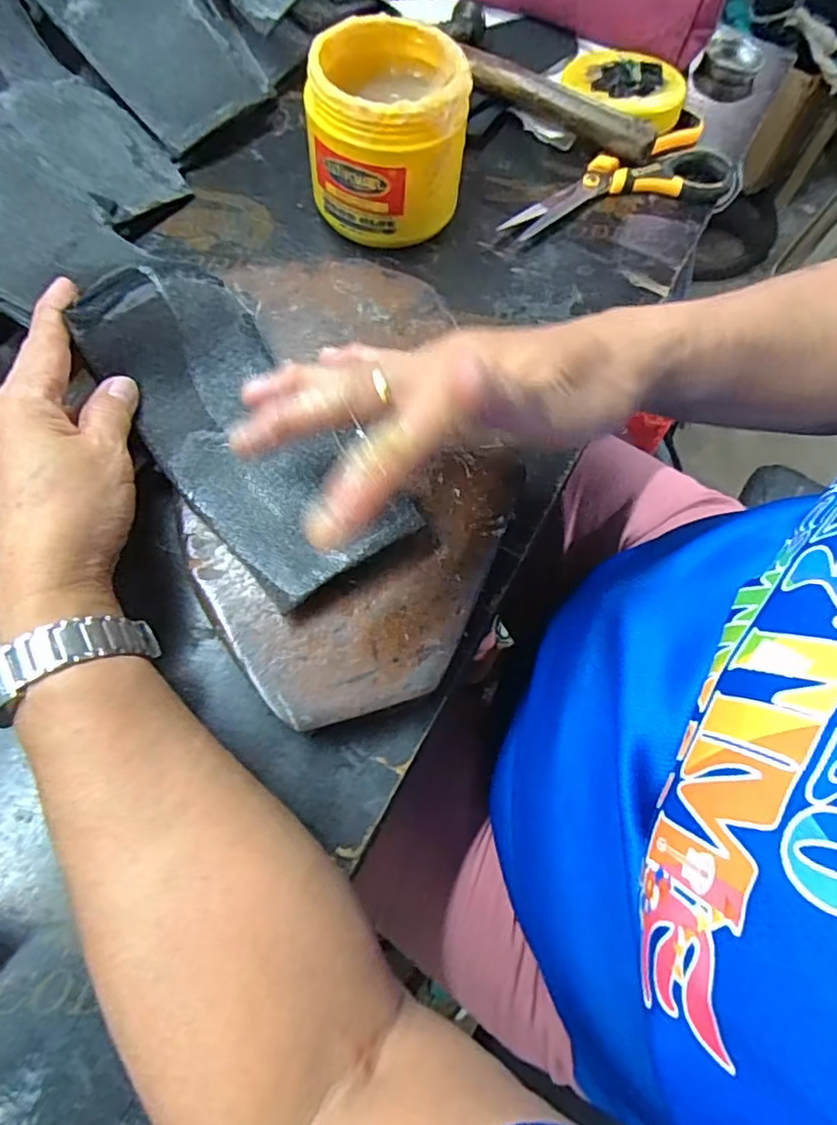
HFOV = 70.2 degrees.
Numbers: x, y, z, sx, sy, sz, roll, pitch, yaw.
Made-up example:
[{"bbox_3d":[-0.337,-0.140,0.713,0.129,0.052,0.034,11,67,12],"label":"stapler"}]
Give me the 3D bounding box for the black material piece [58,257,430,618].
[{"bbox_3d":[-0.084,-0.065,0.285,0.079,0.030,0.177,-34,78,-16],"label":"black material piece"}]

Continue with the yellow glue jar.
[{"bbox_3d":[-0.022,-0.261,0.370,0.089,0.090,0.089,1,67,-3],"label":"yellow glue jar"}]

